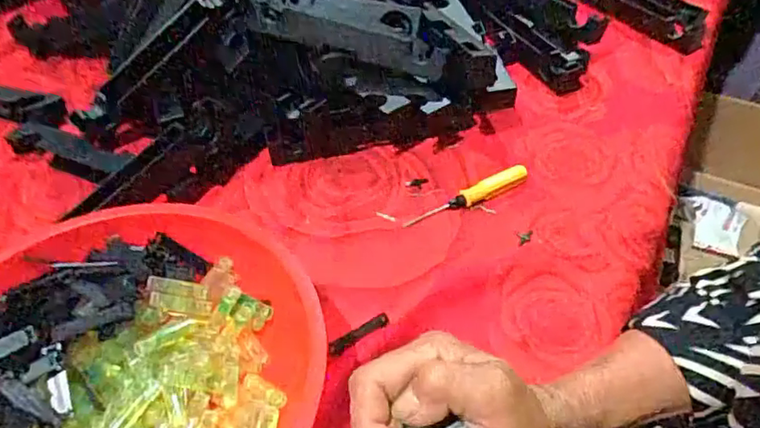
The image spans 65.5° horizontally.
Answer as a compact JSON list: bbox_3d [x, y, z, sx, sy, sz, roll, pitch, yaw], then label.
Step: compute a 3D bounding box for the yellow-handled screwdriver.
[{"bbox_3d":[0.077,-0.016,0.509,0.121,0.011,0.018,-25,51,-18],"label":"yellow-handled screwdriver"}]

